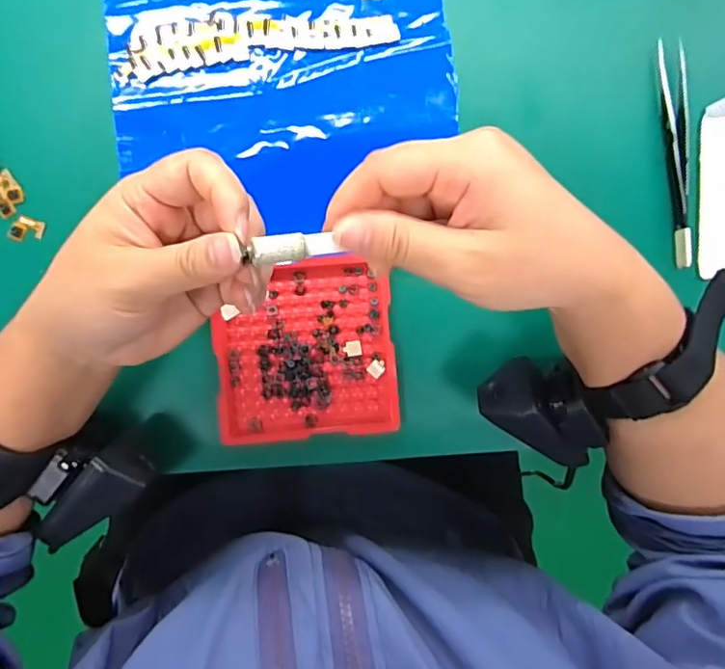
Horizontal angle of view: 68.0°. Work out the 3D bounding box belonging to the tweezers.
[{"bbox_3d":[0.180,-0.103,0.308,0.013,0.014,0.127,-2,91,-1],"label":"tweezers"}]

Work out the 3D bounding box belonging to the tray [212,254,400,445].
[{"bbox_3d":[-0.032,0.008,0.306,0.098,0.019,0.097,-5,91,-1],"label":"tray"}]

